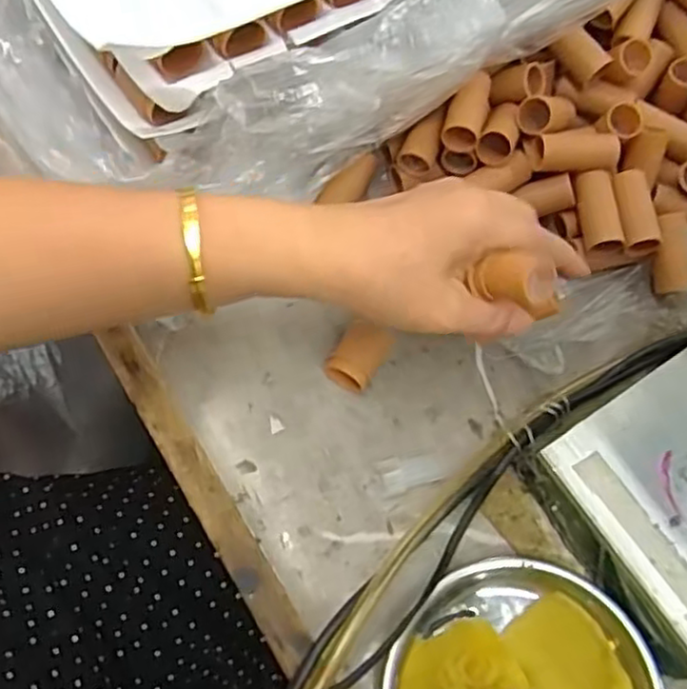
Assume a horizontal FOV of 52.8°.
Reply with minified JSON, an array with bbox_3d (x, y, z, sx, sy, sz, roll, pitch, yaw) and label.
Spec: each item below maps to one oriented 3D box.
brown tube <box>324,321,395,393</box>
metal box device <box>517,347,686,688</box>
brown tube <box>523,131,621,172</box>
[{"bbox_3d":[0.008,0.008,0.386,0.024,0.021,0.037,31,72,9],"label":"brown tube"},{"bbox_3d":[0.174,0.078,0.350,0.119,0.046,0.123,-30,74,-12],"label":"metal box device"},{"bbox_3d":[0.131,-0.109,0.393,0.051,0.018,0.019,4,70,-1],"label":"brown tube"}]

